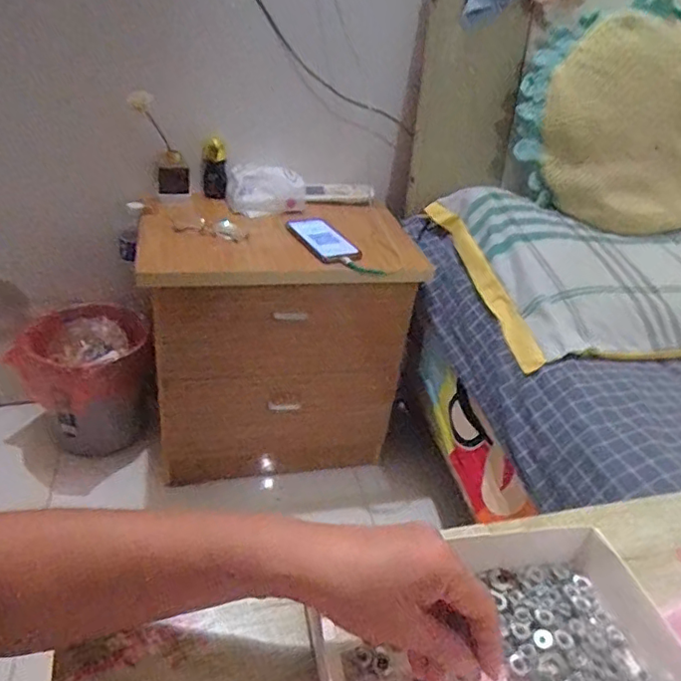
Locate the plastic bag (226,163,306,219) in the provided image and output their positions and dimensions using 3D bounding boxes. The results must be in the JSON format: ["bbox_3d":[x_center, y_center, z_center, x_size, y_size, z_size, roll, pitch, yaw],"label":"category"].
[{"bbox_3d":[-0.128,-0.258,1.001,0.134,0.055,0.100,2,33,-7],"label":"plastic bag"}]

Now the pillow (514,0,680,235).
[{"bbox_3d":[0.563,-0.421,1.068,0.441,0.096,0.520,23,76,-6],"label":"pillow"}]

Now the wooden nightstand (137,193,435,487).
[{"bbox_3d":[-0.111,-0.015,1.029,0.431,0.370,0.296,0,34,-11],"label":"wooden nightstand"}]

